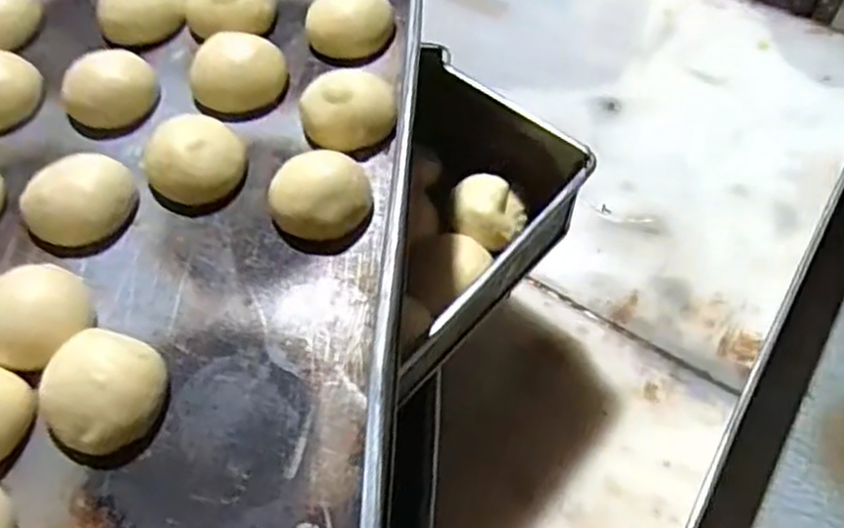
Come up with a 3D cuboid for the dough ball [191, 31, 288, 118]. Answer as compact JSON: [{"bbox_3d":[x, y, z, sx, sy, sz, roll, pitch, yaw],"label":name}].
[{"bbox_3d":[-0.099,-0.104,0.387,0.048,0.022,0.043,-18,57,-8],"label":"dough ball"}]

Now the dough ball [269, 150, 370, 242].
[{"bbox_3d":[-0.048,-0.032,0.338,0.046,0.034,0.039,-18,57,-8],"label":"dough ball"}]

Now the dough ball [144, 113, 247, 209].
[{"bbox_3d":[-0.113,-0.051,0.360,0.046,0.024,0.045,-2,57,3],"label":"dough ball"}]

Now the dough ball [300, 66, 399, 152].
[{"bbox_3d":[-0.037,-0.077,0.370,0.046,0.030,0.037,-17,57,-7],"label":"dough ball"}]

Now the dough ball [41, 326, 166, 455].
[{"bbox_3d":[-0.130,0.051,0.293,0.043,0.027,0.046,-2,57,3],"label":"dough ball"}]

